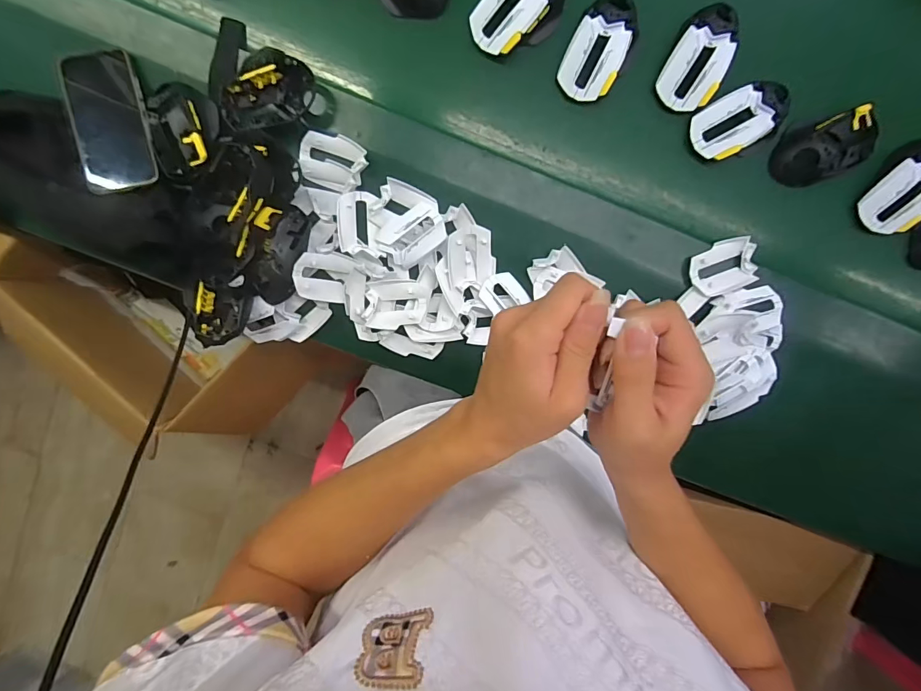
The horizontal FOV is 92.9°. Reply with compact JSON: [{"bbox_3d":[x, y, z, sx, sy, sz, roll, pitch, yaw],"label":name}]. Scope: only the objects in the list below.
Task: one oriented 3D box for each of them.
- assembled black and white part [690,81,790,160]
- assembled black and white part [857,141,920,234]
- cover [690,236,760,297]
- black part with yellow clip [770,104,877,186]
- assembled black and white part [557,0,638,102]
[{"bbox_3d":[0.334,-0.271,0.519,0.116,0.040,0.069,-28,98,4],"label":"assembled black and white part"},{"bbox_3d":[0.548,-0.200,0.541,0.073,0.045,0.123,21,99,-3],"label":"assembled black and white part"},{"bbox_3d":[0.331,-0.098,0.552,0.077,0.016,0.062,-17,99,3],"label":"cover"},{"bbox_3d":[0.444,-0.238,0.531,0.114,0.045,0.067,-18,99,3],"label":"black part with yellow clip"},{"bbox_3d":[0.159,-0.341,0.501,0.065,0.036,0.109,24,98,-4],"label":"assembled black and white part"}]

